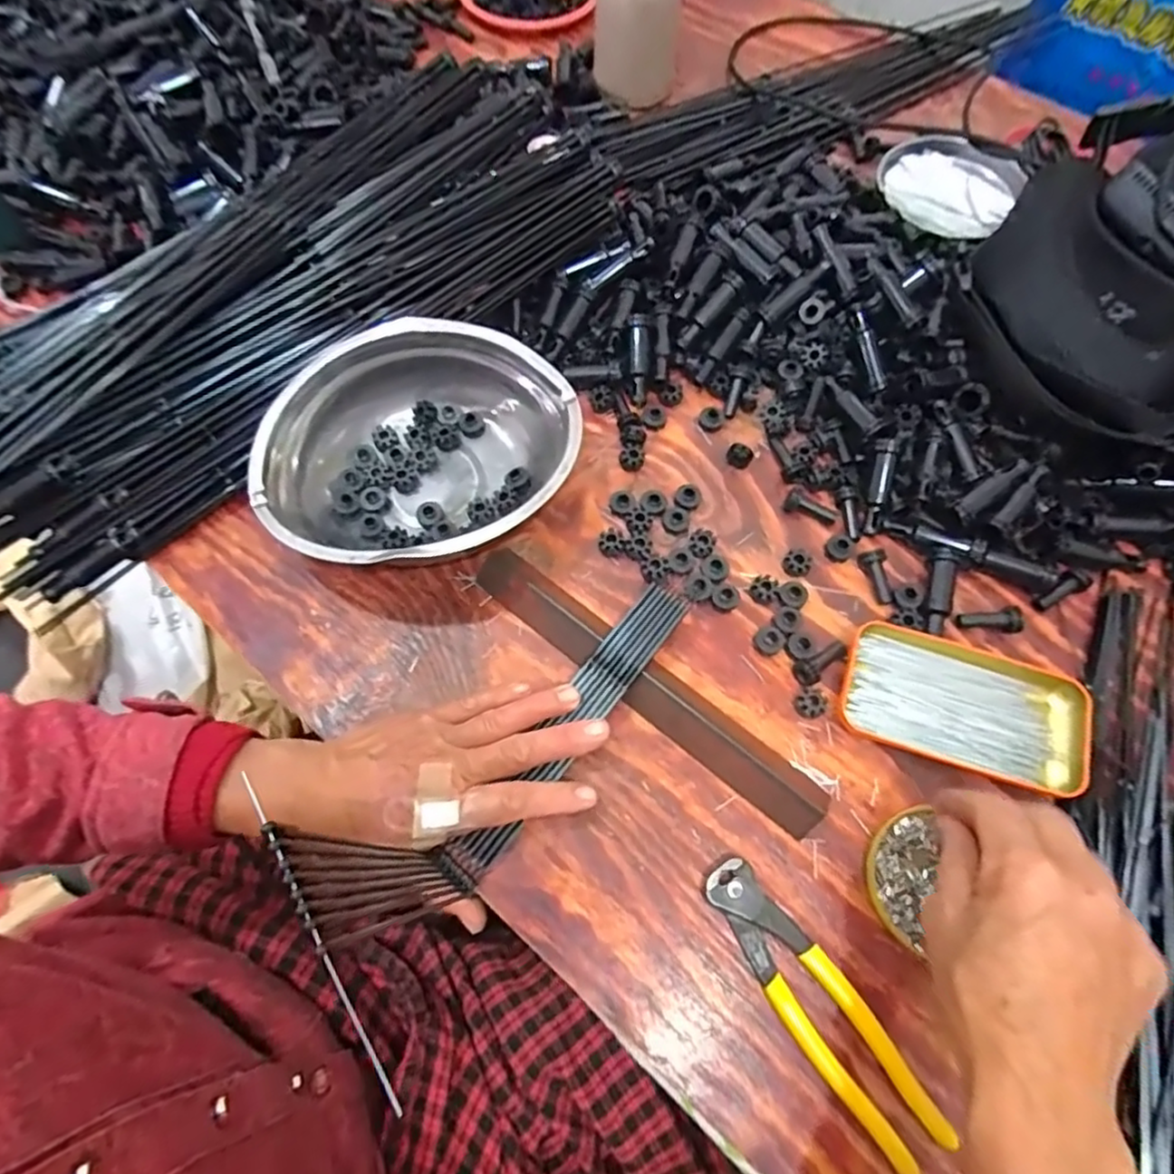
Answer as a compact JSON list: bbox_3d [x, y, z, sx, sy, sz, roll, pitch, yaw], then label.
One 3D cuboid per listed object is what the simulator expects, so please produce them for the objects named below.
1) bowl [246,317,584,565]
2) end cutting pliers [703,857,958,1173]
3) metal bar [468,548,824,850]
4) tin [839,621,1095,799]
[{"bbox_3d":[-0.113,-0.091,0.449,0.218,0.066,0.184,-9,68,-4],"label":"bowl"},{"bbox_3d":[0.123,0.222,0.343,0.038,0.016,0.162,-33,71,-13],"label":"end cutting pliers"},{"bbox_3d":[0.034,0.060,0.414,0.263,0.029,0.033,38,73,14],"label":"metal bar"},{"bbox_3d":[0.237,0.077,0.407,0.146,0.020,0.079,18,69,7],"label":"tin"}]

